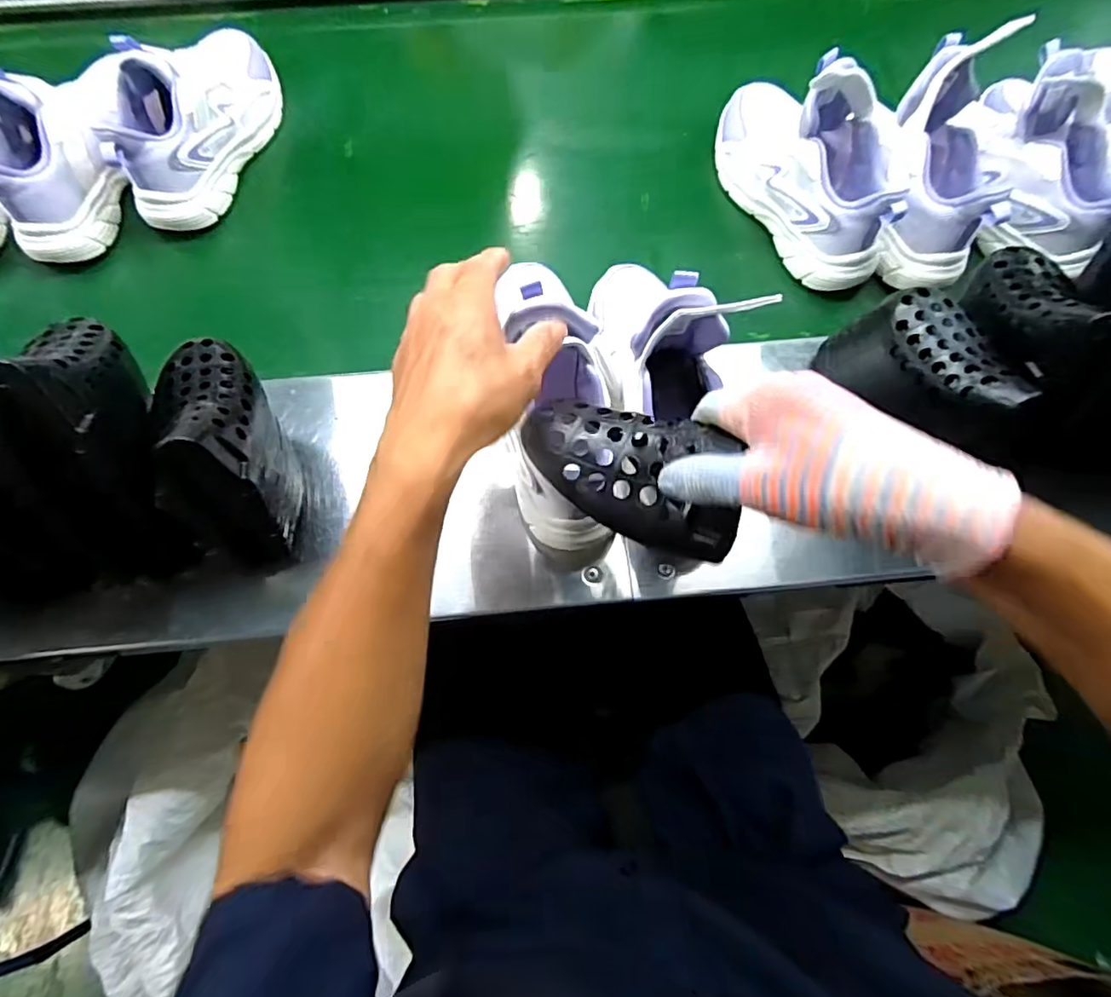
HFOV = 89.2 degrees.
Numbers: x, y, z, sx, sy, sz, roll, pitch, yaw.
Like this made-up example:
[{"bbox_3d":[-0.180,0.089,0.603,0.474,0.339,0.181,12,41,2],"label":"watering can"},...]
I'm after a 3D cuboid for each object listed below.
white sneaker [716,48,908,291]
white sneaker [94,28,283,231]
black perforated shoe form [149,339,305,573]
[{"bbox_3d":[0.267,-0.352,0.576,0.106,0.166,0.254,-25,74,-9],"label":"white sneaker"},{"bbox_3d":[-0.384,-0.411,0.604,0.082,0.134,0.249,14,72,4],"label":"white sneaker"},{"bbox_3d":[-0.241,-0.032,0.421,0.064,0.152,0.133,-5,72,-2],"label":"black perforated shoe form"}]

